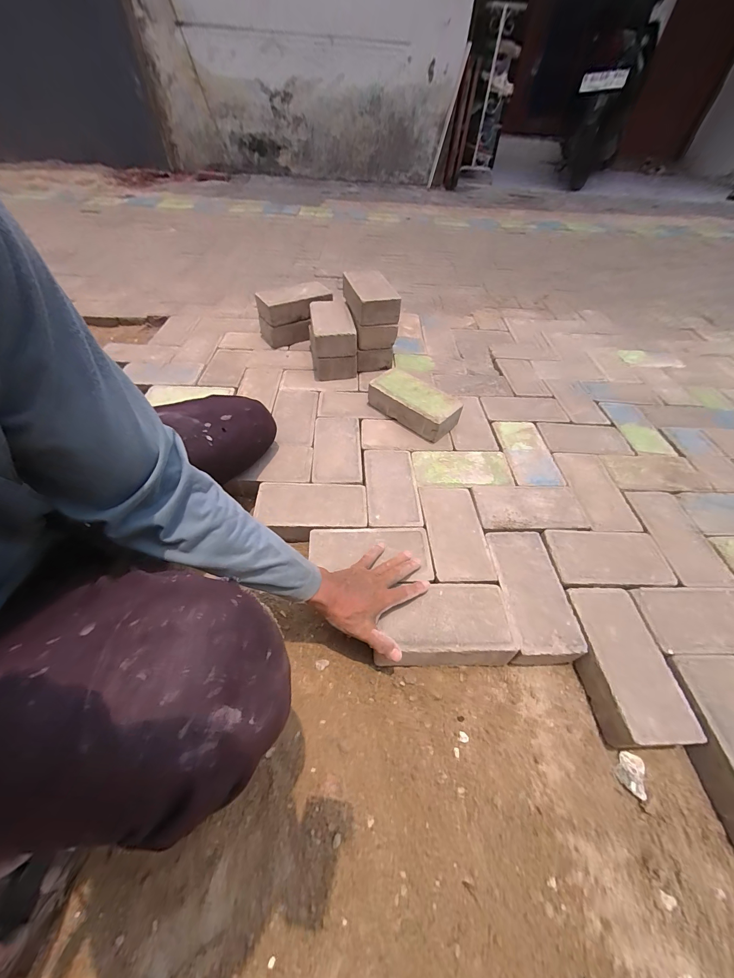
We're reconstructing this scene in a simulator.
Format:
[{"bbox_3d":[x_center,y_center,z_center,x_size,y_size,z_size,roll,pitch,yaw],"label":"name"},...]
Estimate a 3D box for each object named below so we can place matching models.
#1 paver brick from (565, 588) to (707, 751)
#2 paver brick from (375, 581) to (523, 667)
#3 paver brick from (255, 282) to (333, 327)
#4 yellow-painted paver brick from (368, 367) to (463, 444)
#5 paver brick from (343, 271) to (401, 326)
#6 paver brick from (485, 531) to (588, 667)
[{"bbox_3d":[0.378,0.263,0.519,0.115,0.070,0.208,0,50,-3],"label":"paver brick"},{"bbox_3d":[0.122,0.213,0.535,0.188,0.065,0.112,2,50,-1],"label":"paver brick"},{"bbox_3d":[-0.214,-0.551,1.006,0.209,0.065,0.119,-19,54,-18],"label":"paver brick"},{"bbox_3d":[0.113,-0.205,0.814,0.213,0.069,0.107,36,57,24],"label":"yellow-painted paver brick"},{"bbox_3d":[0.005,-0.513,0.892,0.120,0.065,0.203,-7,51,-9],"label":"paver brick"},{"bbox_3d":[0.270,0.179,0.582,0.109,0.064,0.208,2,50,-2],"label":"paver brick"}]

